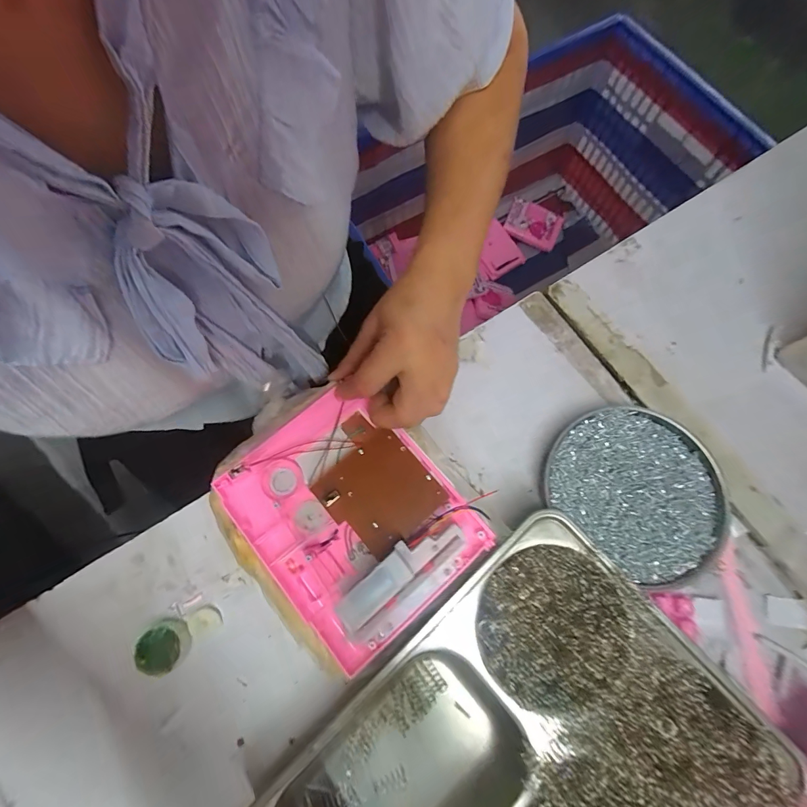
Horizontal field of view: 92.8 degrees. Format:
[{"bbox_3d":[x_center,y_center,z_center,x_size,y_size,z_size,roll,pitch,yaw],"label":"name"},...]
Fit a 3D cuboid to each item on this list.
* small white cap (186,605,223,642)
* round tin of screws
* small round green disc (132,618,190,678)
[{"bbox_3d":[-0.150,0.165,0.289,0.023,0.005,0.020,-27,74,-8],"label":"small white cap"},{"bbox_3d":[0.186,0.067,0.308,0.120,0.025,0.133,-44,77,-12],"label":"round tin of screws"},{"bbox_3d":[-0.174,0.177,0.279,0.034,0.017,0.032,0,73,1],"label":"small round green disc"}]

